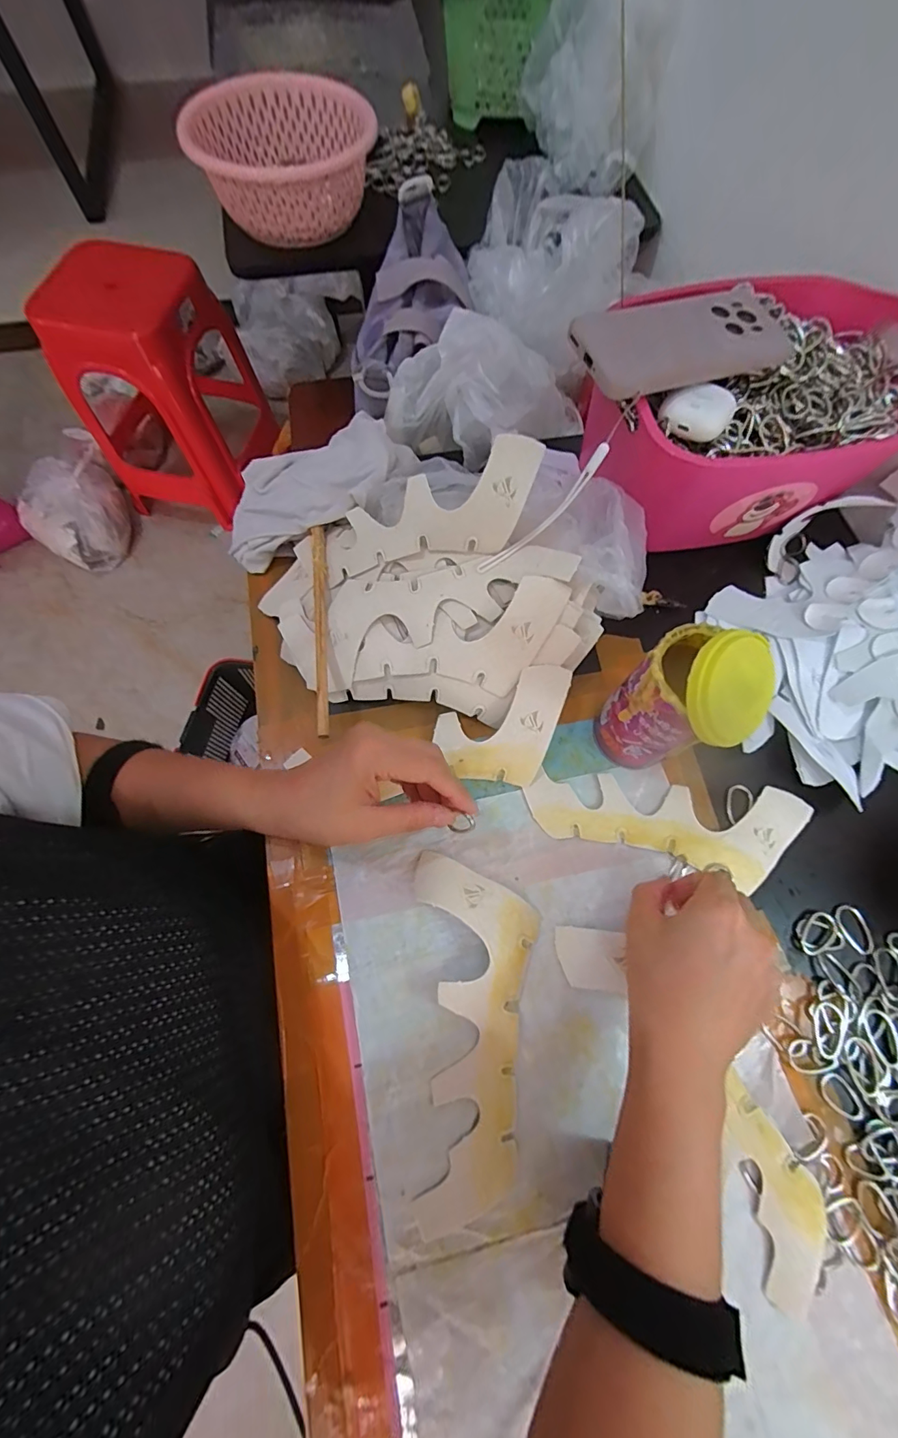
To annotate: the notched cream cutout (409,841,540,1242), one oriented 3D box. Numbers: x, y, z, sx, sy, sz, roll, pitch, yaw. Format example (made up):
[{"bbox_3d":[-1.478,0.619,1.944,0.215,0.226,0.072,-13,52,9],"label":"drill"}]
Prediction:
[{"bbox_3d":[0.020,0.202,0.305,0.080,0.021,0.210,0,71,-1],"label":"notched cream cutout"}]

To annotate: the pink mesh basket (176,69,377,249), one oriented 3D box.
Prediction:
[{"bbox_3d":[-0.203,-0.706,0.586,0.219,0.082,0.225,-22,71,-9],"label":"pink mesh basket"}]

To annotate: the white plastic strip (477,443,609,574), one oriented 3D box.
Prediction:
[{"bbox_3d":[0.075,-0.160,0.368,0.127,0.022,0.008,-42,75,14],"label":"white plastic strip"}]

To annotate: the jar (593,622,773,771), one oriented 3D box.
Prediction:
[{"bbox_3d":[0.152,-0.006,0.316,0.056,0.145,0.073,-30,74,-11],"label":"jar"}]

